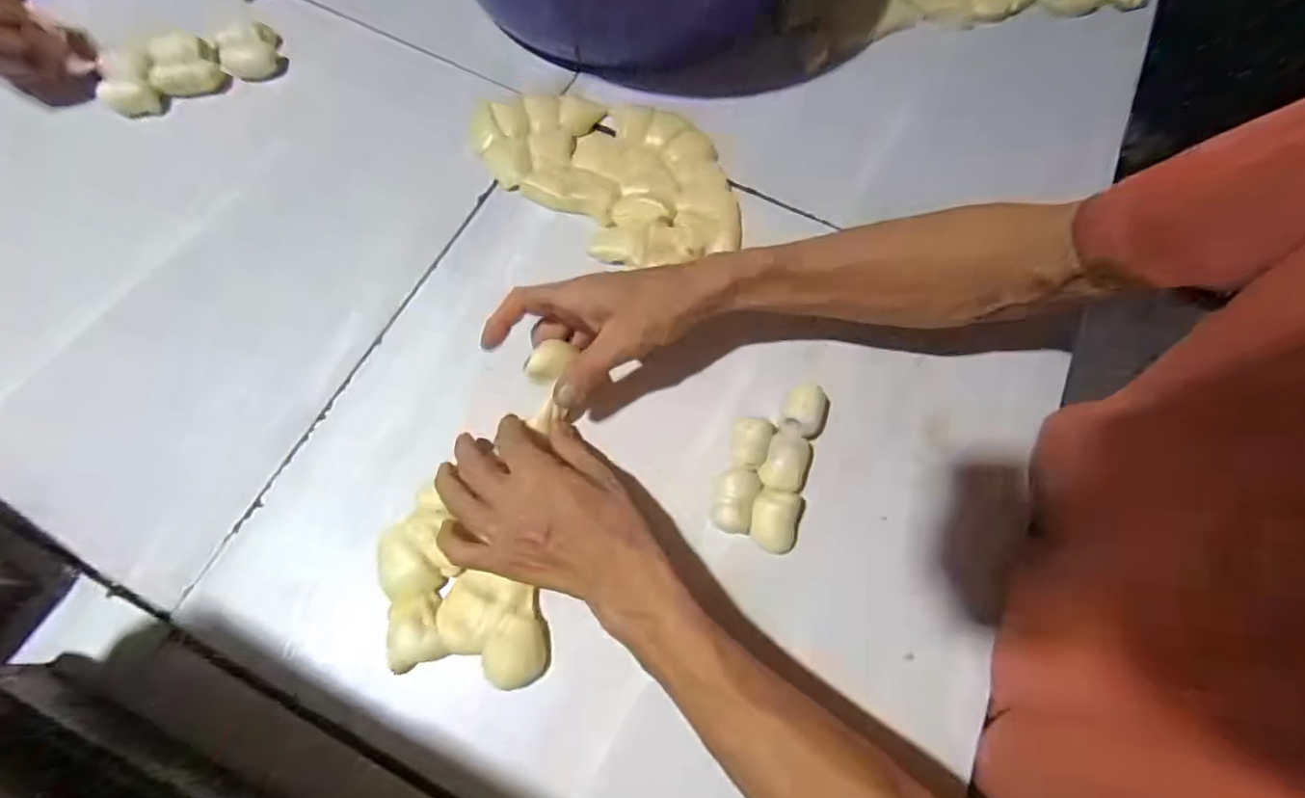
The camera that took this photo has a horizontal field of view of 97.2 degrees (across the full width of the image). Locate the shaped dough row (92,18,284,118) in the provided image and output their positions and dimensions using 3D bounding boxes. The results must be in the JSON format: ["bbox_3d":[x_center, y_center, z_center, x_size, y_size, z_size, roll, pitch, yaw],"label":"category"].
[{"bbox_3d":[-0.407,-0.292,0.511,0.142,0.031,0.066,-16,72,-9],"label":"shaped dough row"}]

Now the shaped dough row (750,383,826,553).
[{"bbox_3d":[0.095,0.048,0.411,0.031,0.033,0.119,17,70,3],"label":"shaped dough row"}]

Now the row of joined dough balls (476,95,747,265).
[{"bbox_3d":[-0.043,-0.193,0.496,0.235,0.020,0.153,10,70,0],"label":"row of joined dough balls"}]

